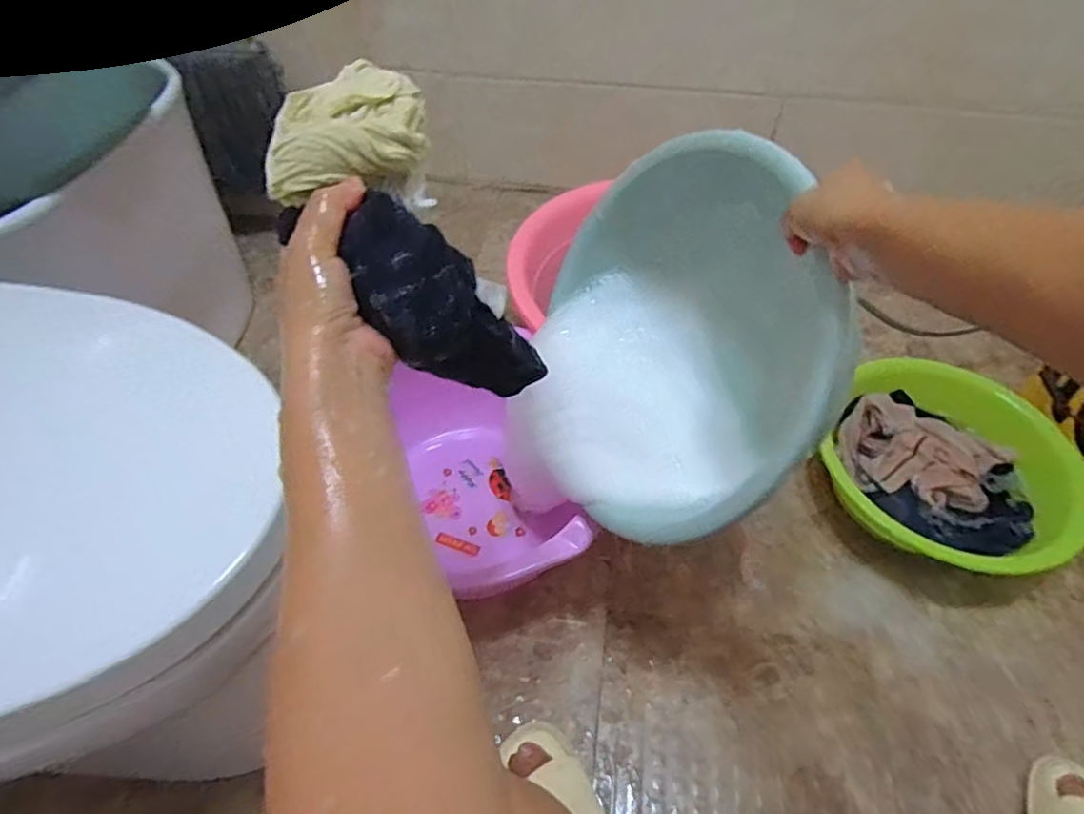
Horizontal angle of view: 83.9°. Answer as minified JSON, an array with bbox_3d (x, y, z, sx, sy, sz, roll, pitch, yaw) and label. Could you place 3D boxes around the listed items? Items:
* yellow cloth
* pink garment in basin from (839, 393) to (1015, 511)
[{"bbox_3d":[-0.111,-0.160,0.348,0.084,0.040,0.078,-5,51,-6],"label":"yellow cloth"},{"bbox_3d":[0.557,0.065,0.878,0.237,0.054,0.157,10,51,7],"label":"pink garment in basin"}]

